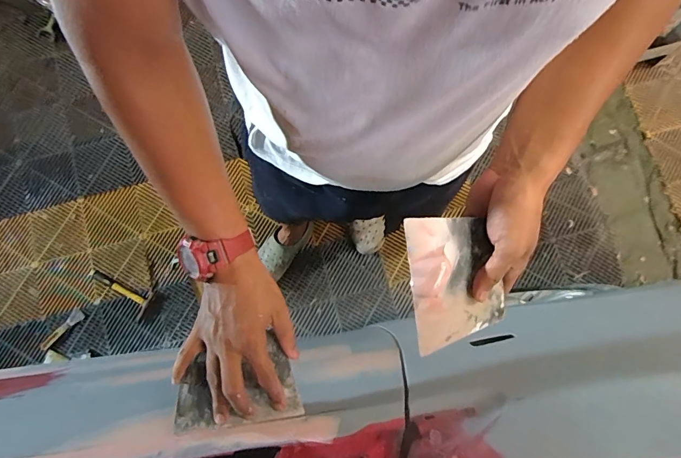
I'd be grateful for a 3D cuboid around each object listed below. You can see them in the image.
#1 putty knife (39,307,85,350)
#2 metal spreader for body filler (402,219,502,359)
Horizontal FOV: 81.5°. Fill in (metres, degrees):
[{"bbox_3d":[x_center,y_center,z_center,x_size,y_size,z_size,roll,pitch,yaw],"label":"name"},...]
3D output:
[{"bbox_3d":[-0.988,0.356,1.400,0.043,0.018,0.169,42,80,9],"label":"putty knife"},{"bbox_3d":[0.118,0.052,0.406,0.095,0.008,0.139,-13,103,-10],"label":"metal spreader for body filler"}]

